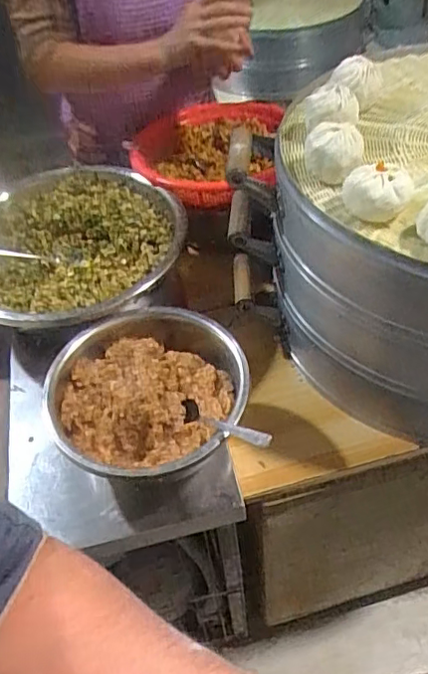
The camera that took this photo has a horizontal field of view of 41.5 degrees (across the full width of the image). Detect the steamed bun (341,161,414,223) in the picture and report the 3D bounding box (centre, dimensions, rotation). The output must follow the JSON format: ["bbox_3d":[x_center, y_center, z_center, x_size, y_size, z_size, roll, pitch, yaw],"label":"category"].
[{"bbox_3d":[0.182,-0.162,0.633,0.073,0.041,0.073,10,51,14],"label":"steamed bun"}]

